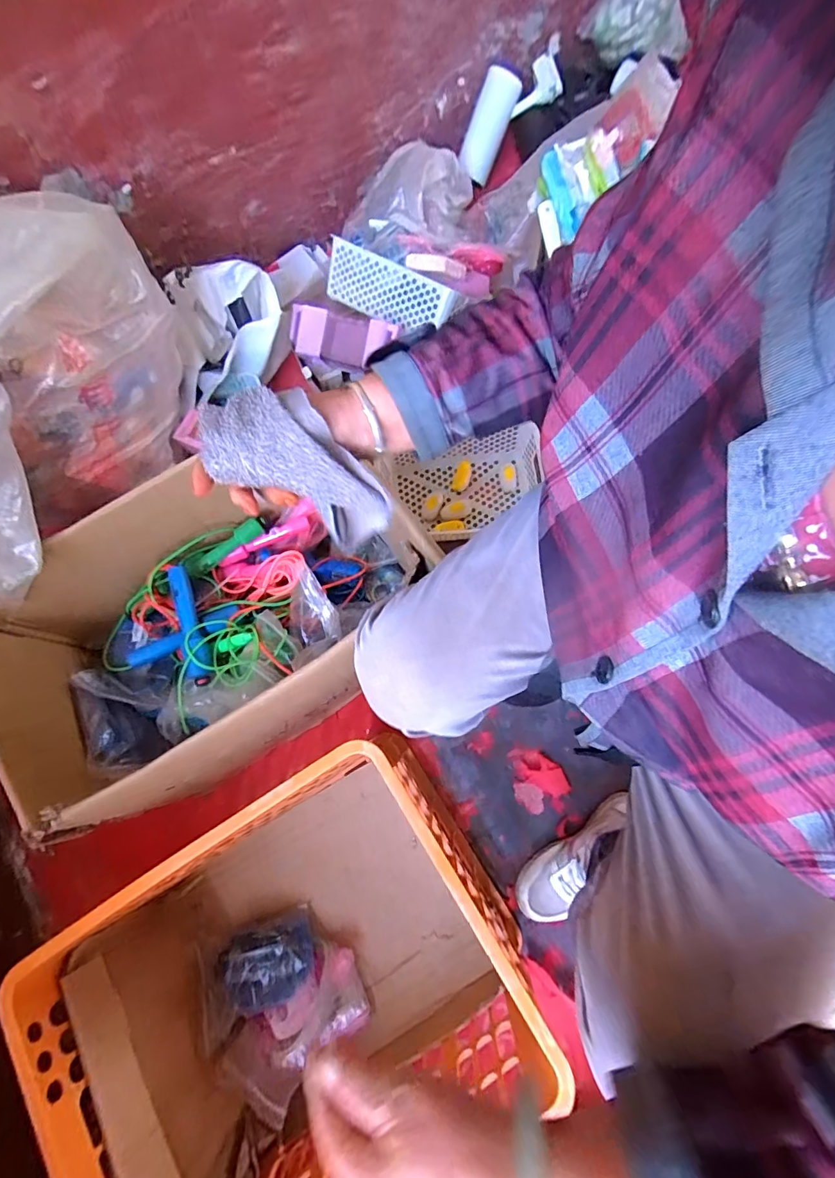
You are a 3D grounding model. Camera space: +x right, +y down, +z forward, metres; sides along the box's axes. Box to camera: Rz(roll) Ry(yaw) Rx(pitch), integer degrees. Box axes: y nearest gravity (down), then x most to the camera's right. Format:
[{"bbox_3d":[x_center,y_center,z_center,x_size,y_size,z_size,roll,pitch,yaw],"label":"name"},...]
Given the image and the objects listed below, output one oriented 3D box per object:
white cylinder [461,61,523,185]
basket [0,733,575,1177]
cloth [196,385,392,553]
[{"bbox_3d":[0.161,-1.022,1.012,0.074,0.060,0.217,26,106,7],"label":"white cylinder"},{"bbox_3d":[-0.160,0.496,0.589,0.504,0.286,0.397,-33,76,-5],"label":"basket"},{"bbox_3d":[-0.091,-0.093,0.392,0.132,0.137,0.067,15,77,5],"label":"cloth"}]

